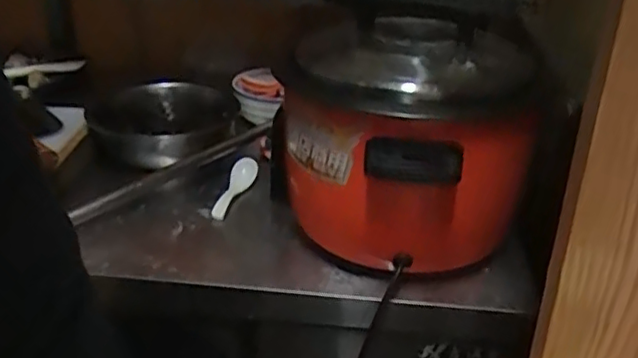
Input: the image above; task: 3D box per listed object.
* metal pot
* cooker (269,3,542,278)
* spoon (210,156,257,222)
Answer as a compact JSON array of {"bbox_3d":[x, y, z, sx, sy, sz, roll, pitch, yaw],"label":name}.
[{"bbox_3d":[-0.253,-0.089,1.070,0.193,0.106,0.186,2,27,-1],"label":"metal pot"},{"bbox_3d":[0.108,-0.042,0.791,0.246,0.274,0.298,-19,33,-35],"label":"cooker"},{"bbox_3d":[-0.132,0.017,0.959,0.045,0.024,0.129,11,49,22],"label":"spoon"}]

